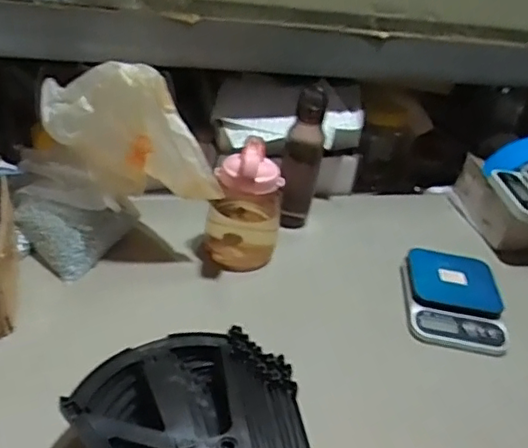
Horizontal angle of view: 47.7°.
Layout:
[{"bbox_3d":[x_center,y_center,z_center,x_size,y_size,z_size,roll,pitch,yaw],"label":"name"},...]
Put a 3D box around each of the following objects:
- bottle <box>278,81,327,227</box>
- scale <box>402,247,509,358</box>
[{"bbox_3d":[0.065,-0.111,1.044,0.068,0.241,0.050,10,33,0],"label":"bottle"},{"bbox_3d":[0.297,0.109,0.939,0.145,0.033,0.202,11,33,2],"label":"scale"}]

